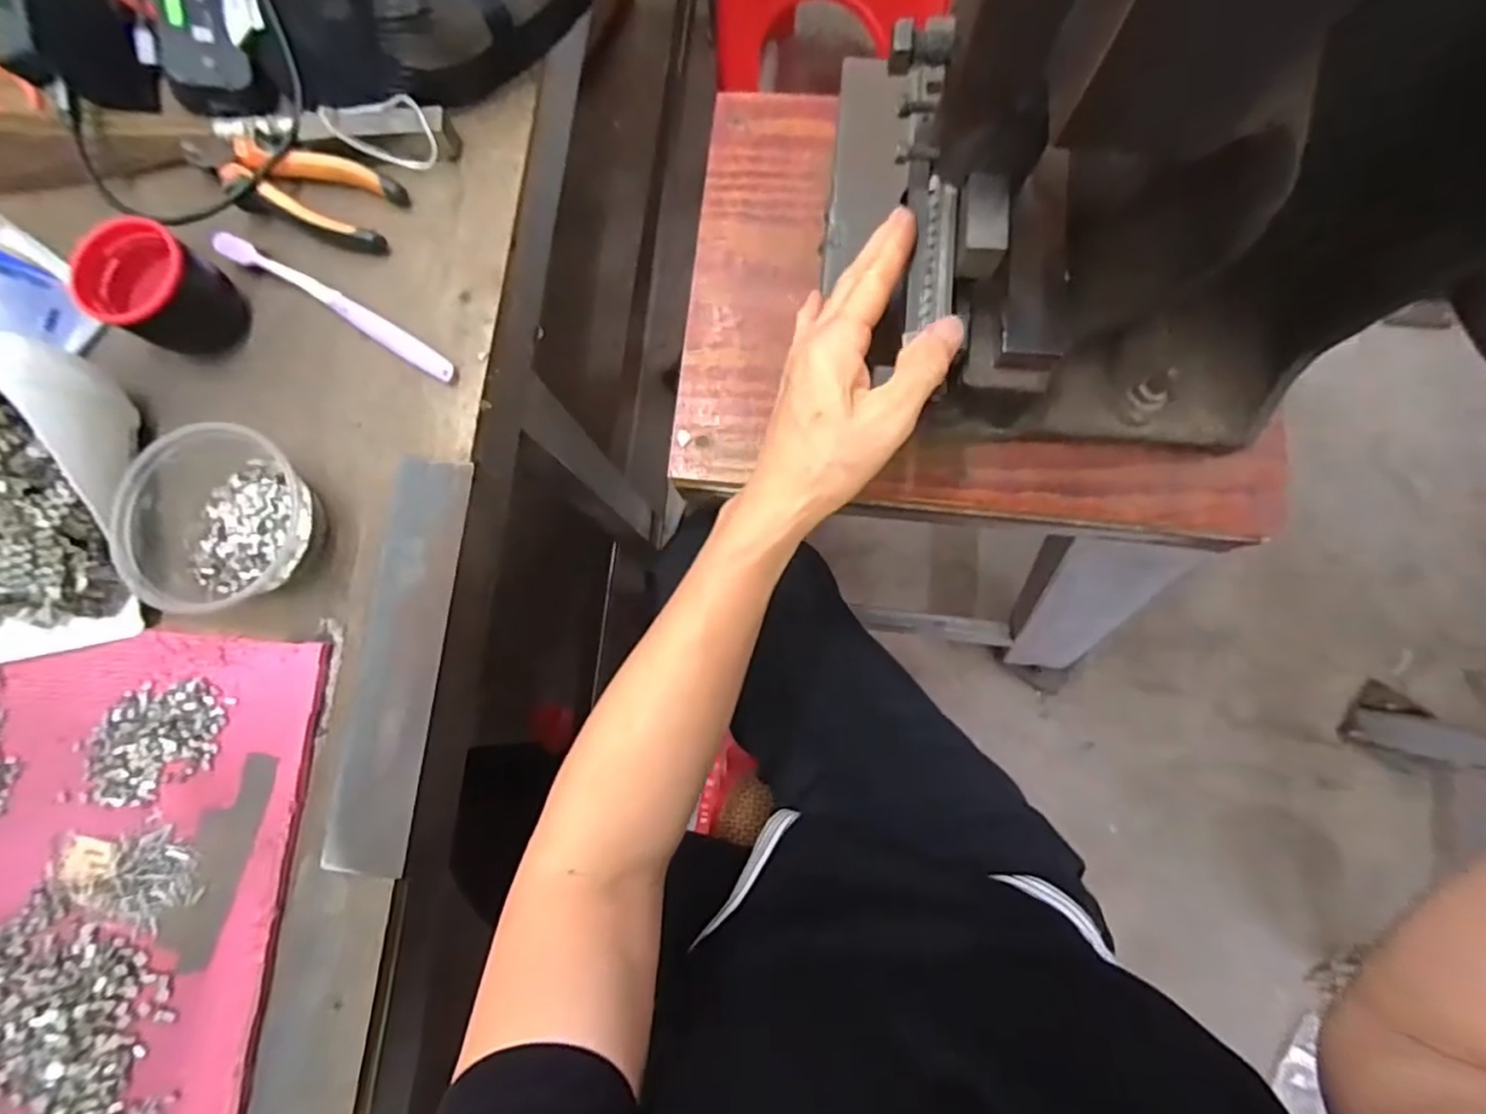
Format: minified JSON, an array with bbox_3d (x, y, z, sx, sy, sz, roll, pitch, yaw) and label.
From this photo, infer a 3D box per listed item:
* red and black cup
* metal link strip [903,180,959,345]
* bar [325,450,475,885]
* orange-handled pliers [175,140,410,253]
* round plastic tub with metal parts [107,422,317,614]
[{"bbox_3d":[-0.365,-0.166,0.409,0.055,0.064,0.066,30,84,7],"label":"red and black cup"},{"bbox_3d":[0.094,-0.149,0.320,0.022,0.007,0.082,7,83,5],"label":"metal link strip"},{"bbox_3d":[-0.209,0.062,0.392,0.048,0.004,0.244,6,82,4],"label":"bar"},{"bbox_3d":[-0.304,-0.251,0.434,0.140,0.024,0.052,17,83,6],"label":"orange-handled pliers"},{"bbox_3d":[-0.311,-0.021,0.386,0.099,0.058,0.103,-1,81,3],"label":"round plastic tub with metal parts"}]

